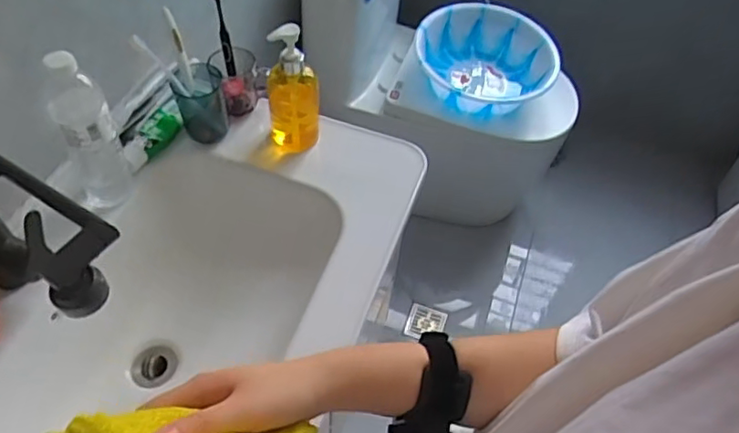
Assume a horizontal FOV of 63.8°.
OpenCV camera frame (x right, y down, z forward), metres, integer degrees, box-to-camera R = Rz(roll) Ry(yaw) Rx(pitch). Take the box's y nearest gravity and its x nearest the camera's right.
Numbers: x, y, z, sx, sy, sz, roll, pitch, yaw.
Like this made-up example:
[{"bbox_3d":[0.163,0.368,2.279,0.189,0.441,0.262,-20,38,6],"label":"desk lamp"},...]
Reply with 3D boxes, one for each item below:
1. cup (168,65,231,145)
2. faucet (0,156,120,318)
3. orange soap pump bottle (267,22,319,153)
[{"bbox_3d":[-0.248,-0.166,0.880,0.072,0.097,0.082,-11,54,-13],"label":"cup"},{"bbox_3d":[-0.342,0.045,0.632,0.208,0.189,0.075,30,55,17],"label":"faucet"},{"bbox_3d":[-0.108,-0.180,0.839,0.074,0.190,0.051,-6,53,-9],"label":"orange soap pump bottle"}]

